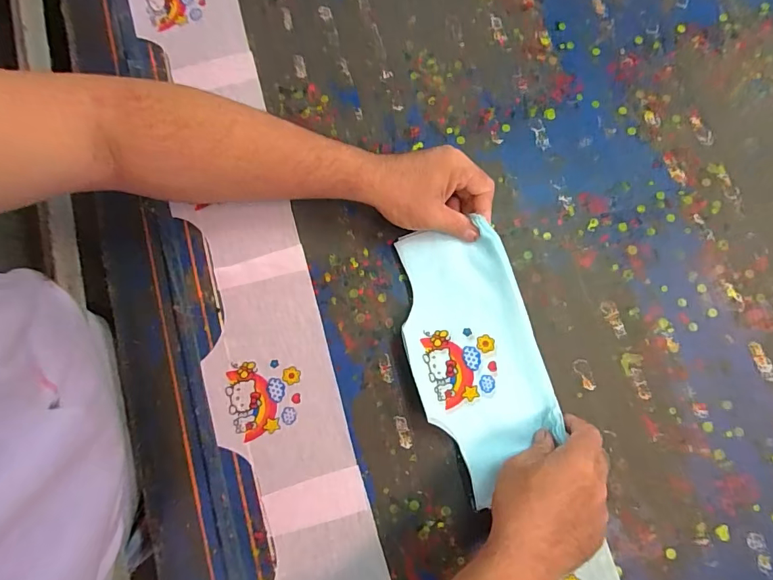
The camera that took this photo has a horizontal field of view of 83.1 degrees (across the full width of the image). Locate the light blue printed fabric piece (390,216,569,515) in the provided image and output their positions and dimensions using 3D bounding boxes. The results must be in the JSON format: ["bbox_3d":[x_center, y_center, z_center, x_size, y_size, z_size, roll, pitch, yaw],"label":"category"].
[{"bbox_3d":[0.091,0.063,0.451,0.132,0.019,0.262,-14,79,-2],"label":"light blue printed fabric piece"}]

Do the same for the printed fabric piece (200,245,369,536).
[{"bbox_3d":[-0.123,0.104,0.468,0.133,0.004,0.283,-16,79,-2],"label":"printed fabric piece"}]

